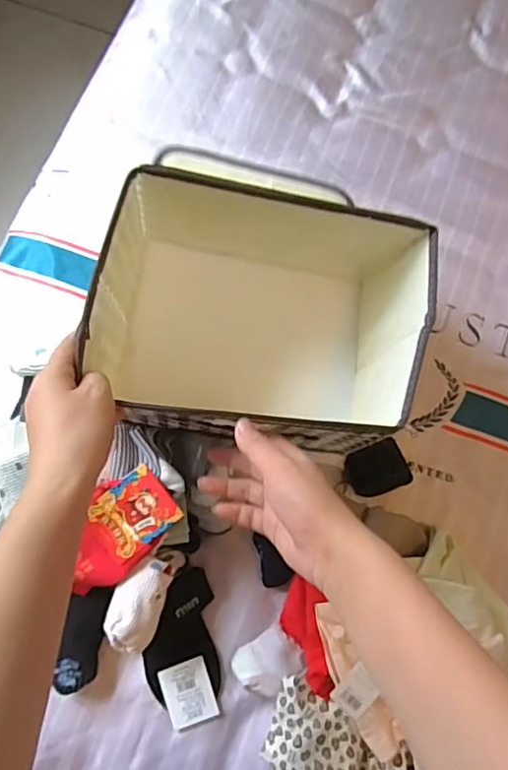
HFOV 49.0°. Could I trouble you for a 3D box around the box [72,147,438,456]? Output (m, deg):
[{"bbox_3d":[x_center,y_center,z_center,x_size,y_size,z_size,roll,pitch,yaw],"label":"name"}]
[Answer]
[{"bbox_3d":[0.009,-0.054,0.516,0.269,0.172,0.197,10,76,1],"label":"box"}]

